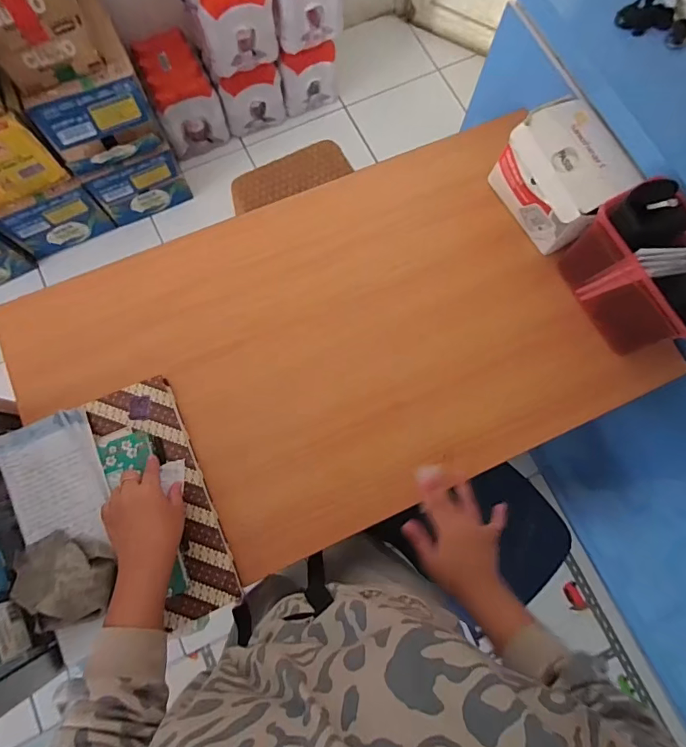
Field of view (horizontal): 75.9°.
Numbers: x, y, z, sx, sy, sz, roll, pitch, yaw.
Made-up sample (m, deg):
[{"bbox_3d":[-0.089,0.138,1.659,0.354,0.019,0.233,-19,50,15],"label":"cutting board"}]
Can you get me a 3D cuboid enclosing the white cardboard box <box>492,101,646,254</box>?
[{"bbox_3d":[0.318,-0.287,0.636,0.133,0.100,0.163,-35,81,-9],"label":"white cardboard box"}]

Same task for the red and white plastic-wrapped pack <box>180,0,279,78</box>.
[{"bbox_3d":[-0.340,-1.066,1.262,0.214,0.242,0.290,-27,79,-7],"label":"red and white plastic-wrapped pack"}]

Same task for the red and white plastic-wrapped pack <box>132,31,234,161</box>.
[{"bbox_3d":[-0.533,-0.920,1.440,0.197,0.212,0.299,-27,79,-7],"label":"red and white plastic-wrapped pack"}]

